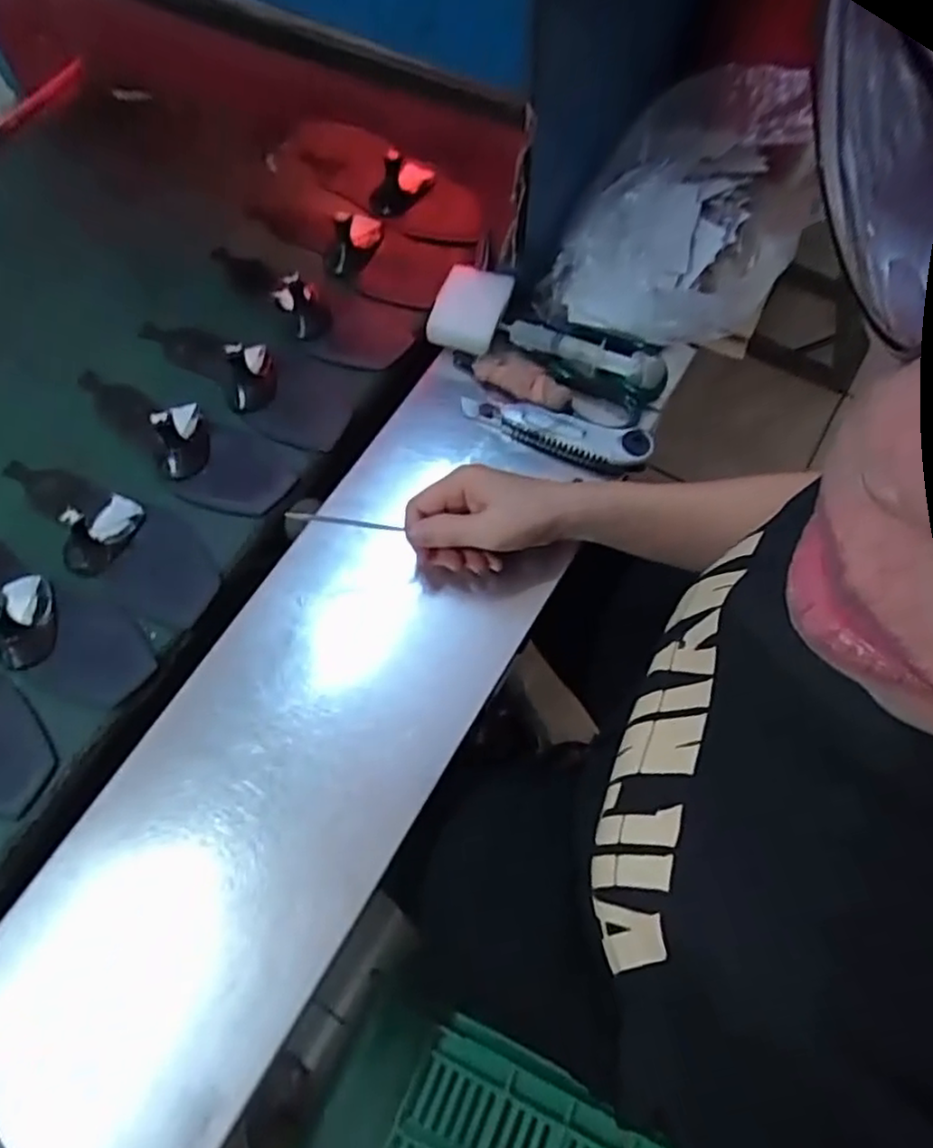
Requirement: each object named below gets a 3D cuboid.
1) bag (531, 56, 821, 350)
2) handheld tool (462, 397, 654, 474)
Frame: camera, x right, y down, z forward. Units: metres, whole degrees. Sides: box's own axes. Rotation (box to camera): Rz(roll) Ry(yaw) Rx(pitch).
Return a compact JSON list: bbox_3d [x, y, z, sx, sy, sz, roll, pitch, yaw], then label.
[{"bbox_3d":[0.210,-0.334,0.612,0.170,0.096,0.293,27,71,13],"label":"bag"},{"bbox_3d":[0.072,-0.116,0.563,0.160,0.017,0.041,13,69,7],"label":"handheld tool"}]

